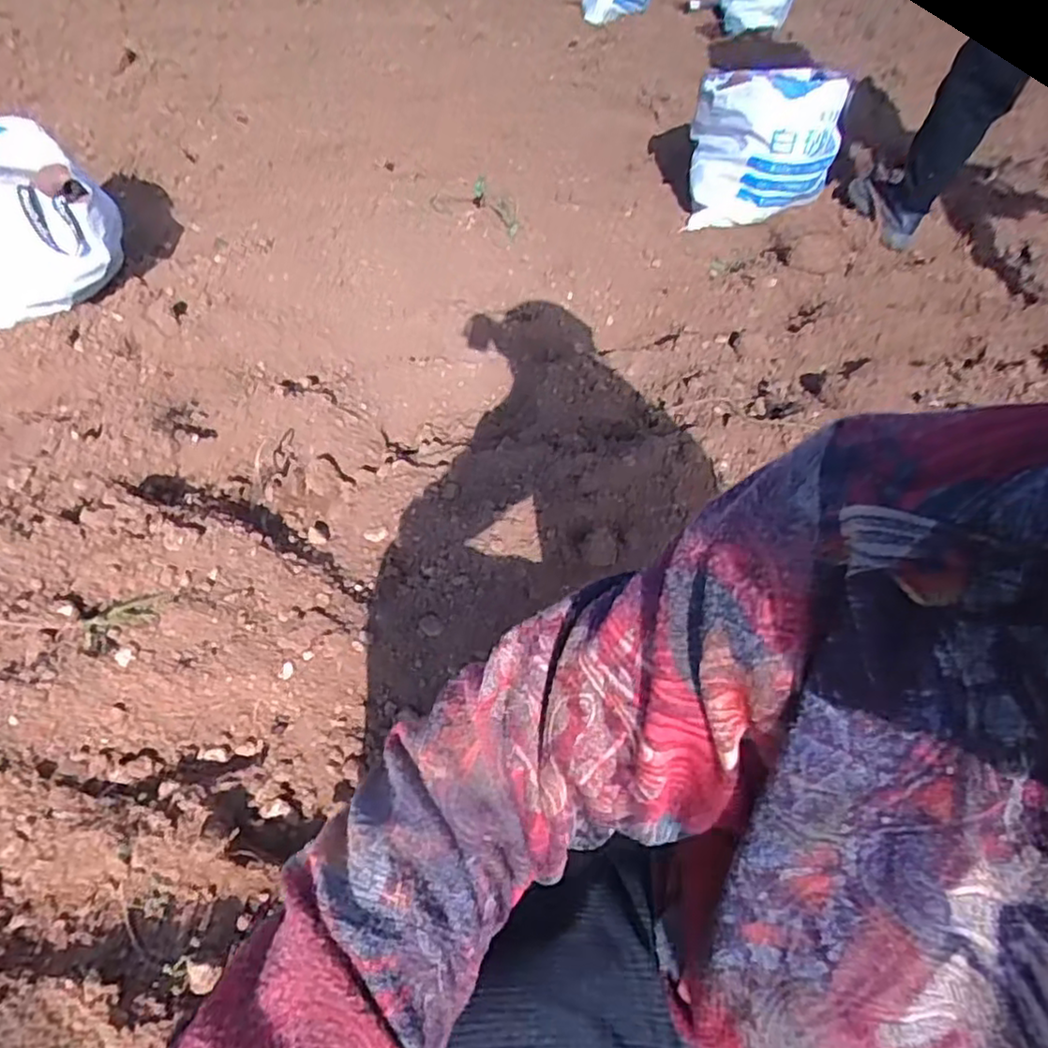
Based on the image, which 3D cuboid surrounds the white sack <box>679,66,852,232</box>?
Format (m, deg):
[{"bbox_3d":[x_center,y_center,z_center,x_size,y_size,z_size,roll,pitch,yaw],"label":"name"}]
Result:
[{"bbox_3d":[0.554,-0.889,1.640,0.338,0.358,0.178,27,50,18],"label":"white sack"}]

